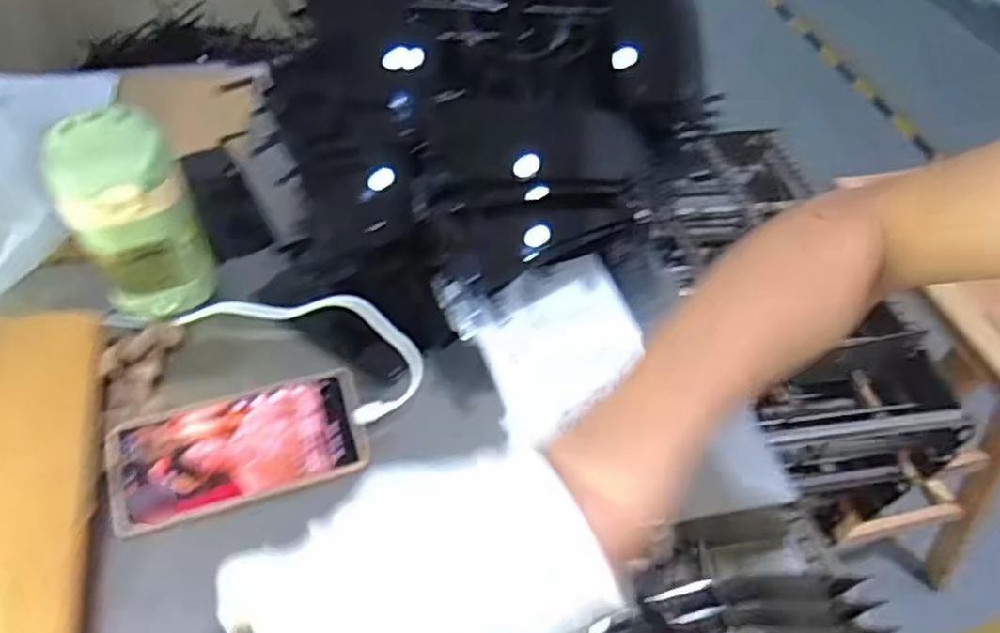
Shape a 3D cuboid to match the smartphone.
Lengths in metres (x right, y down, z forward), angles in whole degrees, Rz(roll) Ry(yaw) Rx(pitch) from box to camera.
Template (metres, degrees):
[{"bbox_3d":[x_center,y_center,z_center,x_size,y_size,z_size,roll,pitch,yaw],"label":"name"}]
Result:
[{"bbox_3d":[-0.180,0.090,0.481,0.166,0.008,0.075,-14,65,-13],"label":"smartphone"}]

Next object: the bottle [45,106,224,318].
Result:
[{"bbox_3d":[-0.269,-0.073,0.517,0.081,0.142,0.071,-17,54,-18],"label":"bottle"}]

